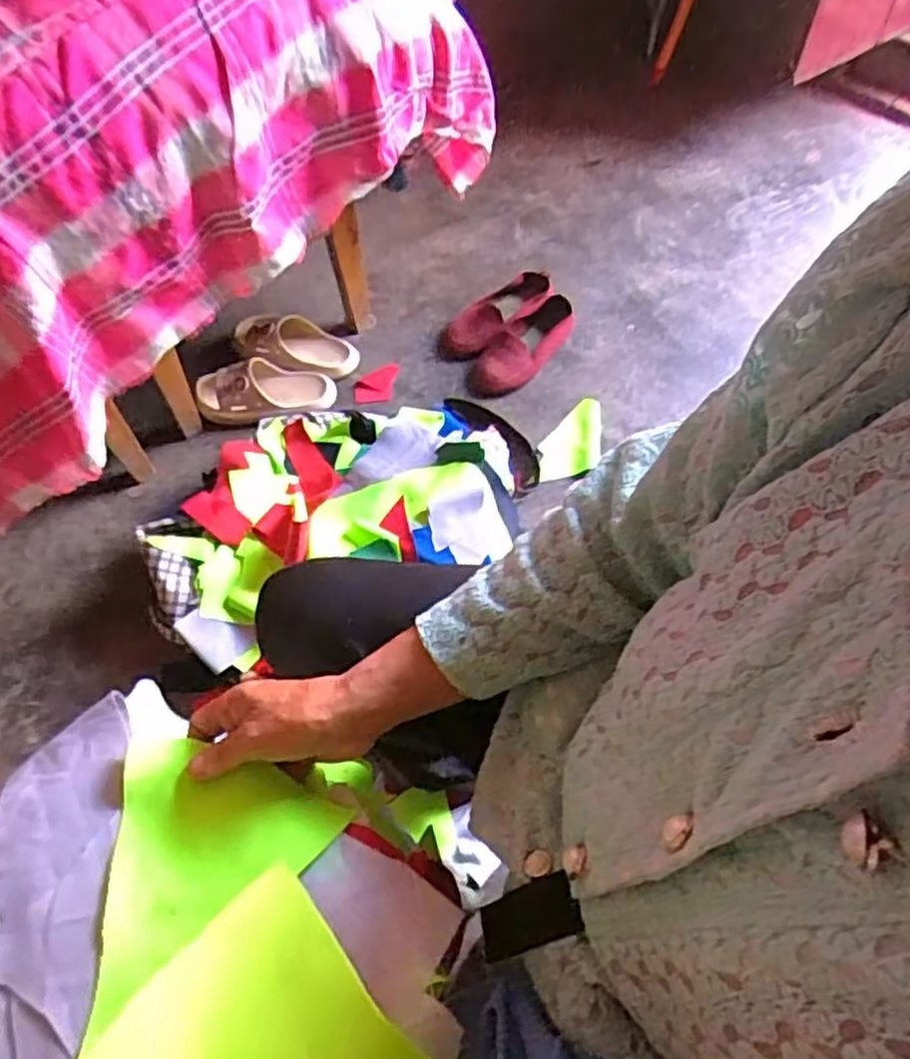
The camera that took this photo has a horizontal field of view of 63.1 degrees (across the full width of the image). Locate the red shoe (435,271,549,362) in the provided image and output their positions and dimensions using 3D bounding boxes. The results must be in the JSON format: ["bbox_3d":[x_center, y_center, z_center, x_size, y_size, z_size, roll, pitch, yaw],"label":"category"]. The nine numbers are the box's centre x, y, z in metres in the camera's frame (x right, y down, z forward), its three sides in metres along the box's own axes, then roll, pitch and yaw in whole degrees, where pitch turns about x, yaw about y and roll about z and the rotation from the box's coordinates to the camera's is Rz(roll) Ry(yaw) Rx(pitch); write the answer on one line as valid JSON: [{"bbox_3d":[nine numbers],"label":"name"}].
[{"bbox_3d":[0.066,-0.371,1.286,0.099,0.051,0.241,37,66,22],"label":"red shoe"}]

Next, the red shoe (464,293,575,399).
[{"bbox_3d":[0.113,-0.299,1.231,0.240,0.043,0.088,-38,65,-20],"label":"red shoe"}]

